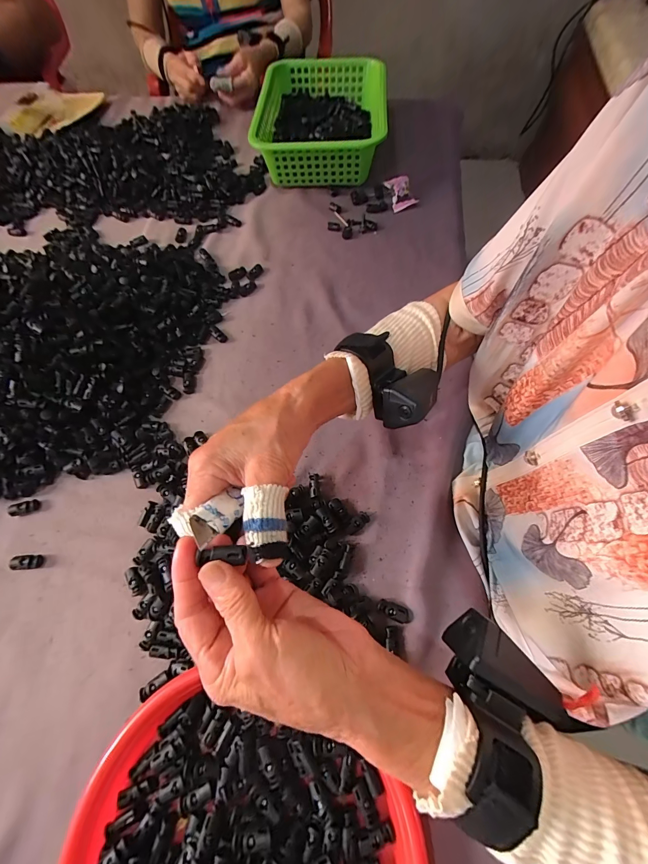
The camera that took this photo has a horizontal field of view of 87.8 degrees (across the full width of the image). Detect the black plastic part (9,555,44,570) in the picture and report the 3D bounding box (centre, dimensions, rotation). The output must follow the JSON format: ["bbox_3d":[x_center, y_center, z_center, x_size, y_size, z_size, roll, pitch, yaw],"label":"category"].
[{"bbox_3d":[-0.309,0.135,0.349,0.033,0.010,0.014,2,65,-12],"label":"black plastic part"}]

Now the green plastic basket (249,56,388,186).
[{"bbox_3d":[-0.002,-0.566,0.619,0.216,0.082,0.313,1,65,2],"label":"green plastic basket"}]

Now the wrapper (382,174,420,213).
[{"bbox_3d":[0.133,-0.407,0.575,0.044,0.028,0.057,-14,66,-5],"label":"wrapper"}]

